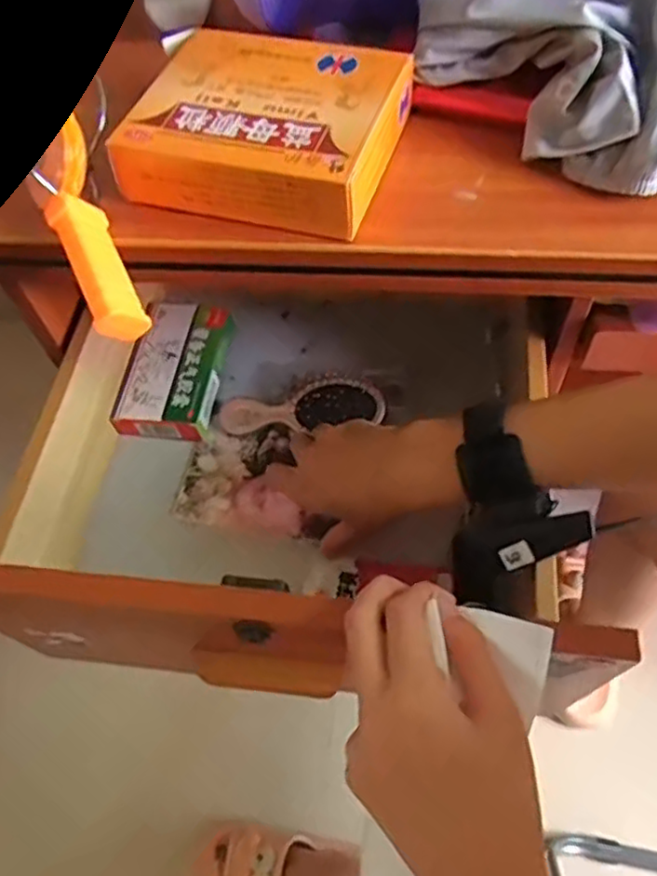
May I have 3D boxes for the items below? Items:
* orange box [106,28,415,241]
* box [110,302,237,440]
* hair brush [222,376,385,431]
[{"bbox_3d":[-0.034,-0.184,0.391,0.141,0.040,0.118,15,60,14],"label":"orange box"},{"bbox_3d":[-0.131,-0.063,0.573,0.079,0.027,0.127,7,59,9],"label":"box"},{"bbox_3d":[-0.023,-0.024,0.542,0.134,0.032,0.042,-6,58,1],"label":"hair brush"}]

